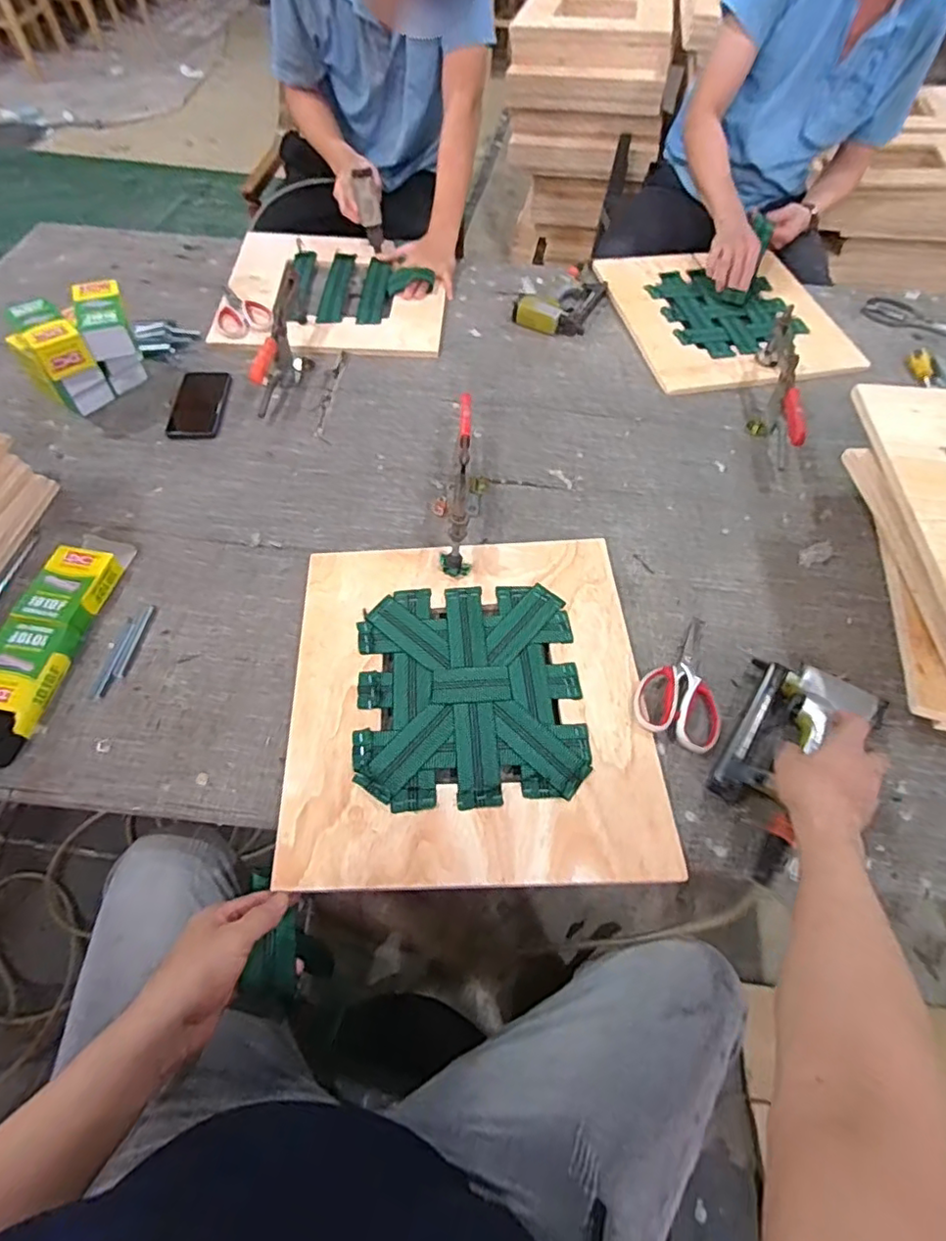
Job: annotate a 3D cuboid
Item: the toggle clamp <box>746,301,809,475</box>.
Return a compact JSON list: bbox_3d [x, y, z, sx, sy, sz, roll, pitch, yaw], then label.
[{"bbox_3d":[0.506,-0.390,0.961,0.059,0.097,0.321,13,58,6],"label":"toggle clamp"}]

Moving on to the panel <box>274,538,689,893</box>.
[{"bbox_3d":[-0.002,0.083,0.673,0.400,0.011,0.418,-1,58,-3],"label":"panel"}]

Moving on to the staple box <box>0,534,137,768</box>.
[{"bbox_3d":[-0.519,0.015,0.700,0.087,0.038,0.316,7,58,2],"label":"staple box"}]

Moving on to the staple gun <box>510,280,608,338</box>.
[{"bbox_3d":[0.177,-0.635,1.141,0.133,0.038,0.196,24,60,13],"label":"staple gun"}]

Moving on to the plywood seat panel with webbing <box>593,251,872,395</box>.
[{"bbox_3d":[0.491,-0.610,1.148,0.401,0.025,0.451,-9,58,-8],"label":"plywood seat panel with webbing"}]

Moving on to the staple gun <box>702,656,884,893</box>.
[{"bbox_3d":[0.337,0.152,0.633,0.120,0.045,0.248,32,68,17],"label":"staple gun"}]

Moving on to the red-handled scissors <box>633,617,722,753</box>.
[{"bbox_3d":[0.256,0.065,0.702,0.099,0.019,0.181,19,59,10],"label":"red-handled scissors"}]

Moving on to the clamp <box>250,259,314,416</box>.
[{"bbox_3d":[-0.316,-0.479,0.976,0.040,0.115,0.266,7,58,2],"label":"clamp"}]

